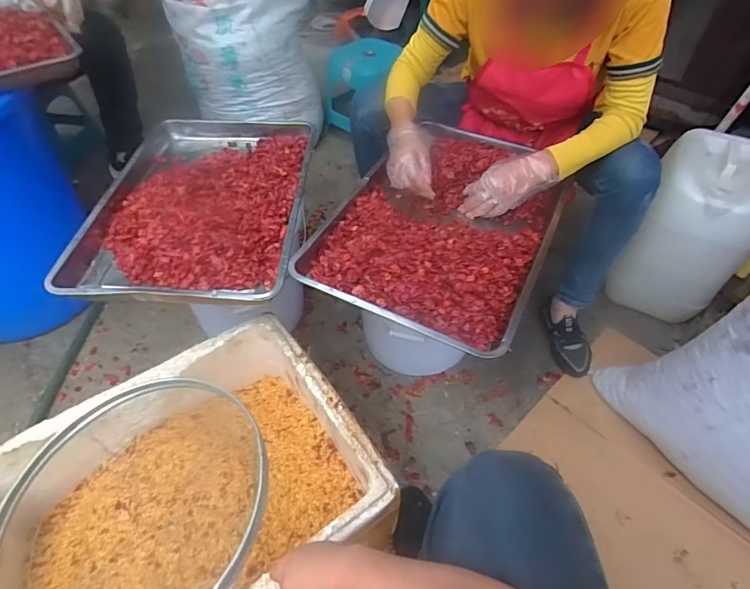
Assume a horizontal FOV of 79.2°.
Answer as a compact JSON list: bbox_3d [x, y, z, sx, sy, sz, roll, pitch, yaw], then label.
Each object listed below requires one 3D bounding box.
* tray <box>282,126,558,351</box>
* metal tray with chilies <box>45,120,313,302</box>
[{"bbox_3d":[0.143,-0.161,0.894,0.382,0.061,0.588,21,52,16],"label":"tray"},{"bbox_3d":[-0.344,-0.219,0.942,0.391,0.064,0.590,0,49,-1],"label":"metal tray with chilies"}]

